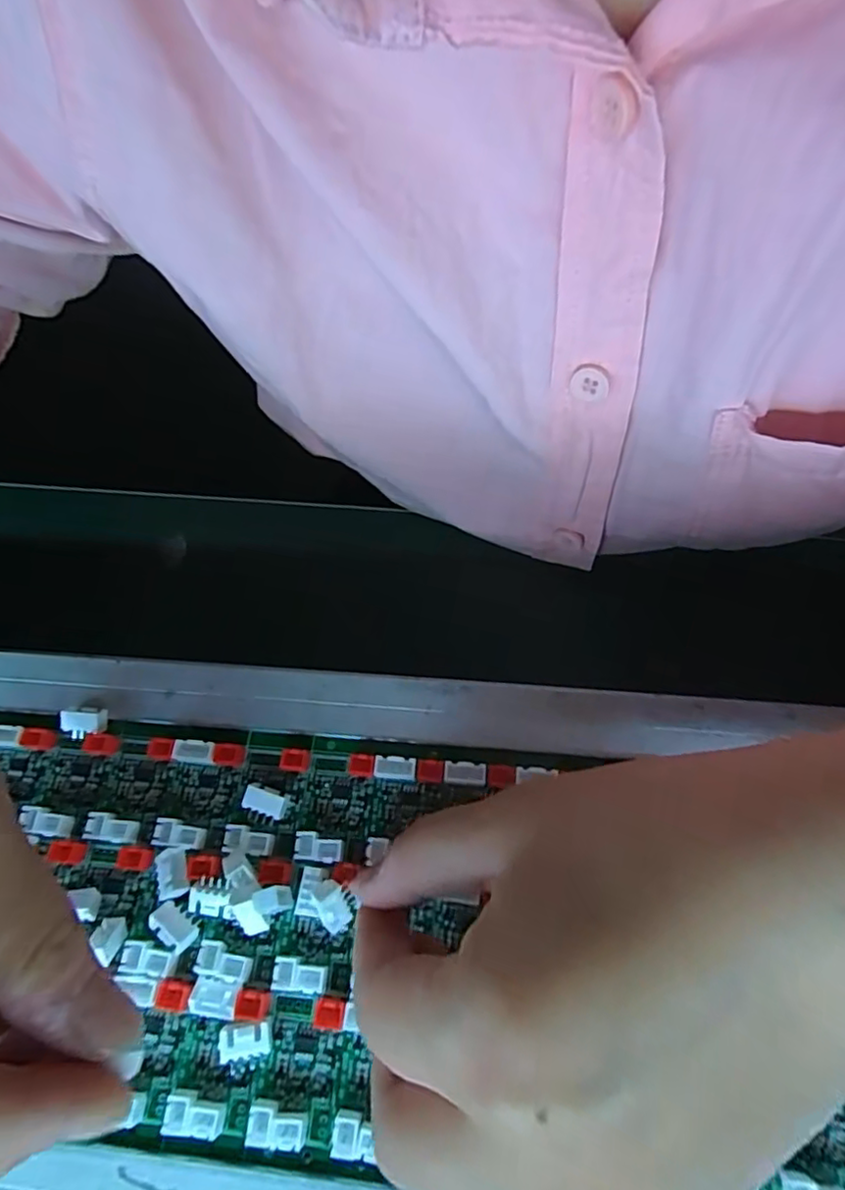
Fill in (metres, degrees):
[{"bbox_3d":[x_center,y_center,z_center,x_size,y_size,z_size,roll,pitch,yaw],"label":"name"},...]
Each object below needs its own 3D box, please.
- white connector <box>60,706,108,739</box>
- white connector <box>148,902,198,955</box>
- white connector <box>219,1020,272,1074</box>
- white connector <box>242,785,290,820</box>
[{"bbox_3d":[-0.115,0.043,0.204,0.013,0.006,0.010,0,70,4],"label":"white connector"},{"bbox_3d":[-0.073,0.096,0.174,0.014,0.004,0.008,36,77,15],"label":"white connector"},{"bbox_3d":[-0.047,0.121,0.163,0.013,0.007,0.011,-7,70,2],"label":"white connector"},{"bbox_3d":[-0.049,0.065,0.191,0.013,0.008,0.008,17,72,10],"label":"white connector"}]

